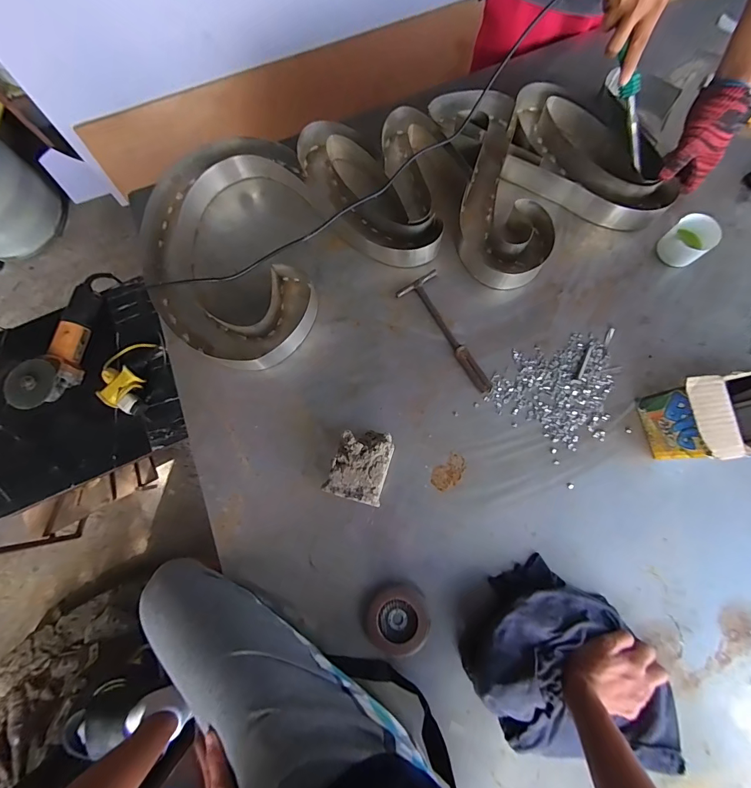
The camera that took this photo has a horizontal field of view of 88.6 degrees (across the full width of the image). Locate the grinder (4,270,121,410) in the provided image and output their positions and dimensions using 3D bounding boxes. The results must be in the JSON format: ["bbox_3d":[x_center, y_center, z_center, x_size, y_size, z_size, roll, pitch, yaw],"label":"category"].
[{"bbox_3d":[-0.659,-0.124,0.818,0.091,0.095,0.328,11,78,5],"label":"grinder"}]

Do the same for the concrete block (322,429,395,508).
[{"bbox_3d":[-0.022,0.105,0.574,0.084,0.064,0.106,15,79,5],"label":"concrete block"}]

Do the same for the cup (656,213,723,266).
[{"bbox_3d":[0.511,-0.251,0.631,0.055,0.063,0.063,-37,80,-6],"label":"cup"}]

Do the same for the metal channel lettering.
[{"bbox_3d":[0.028,-0.322,0.675,0.841,0.083,0.377,-18,78,-2],"label":"metal channel lettering"}]

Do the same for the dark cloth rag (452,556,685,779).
[{"bbox_3d":[0.254,0.382,0.504,0.208,0.064,0.283,-31,79,-5],"label":"dark cloth rag"}]

